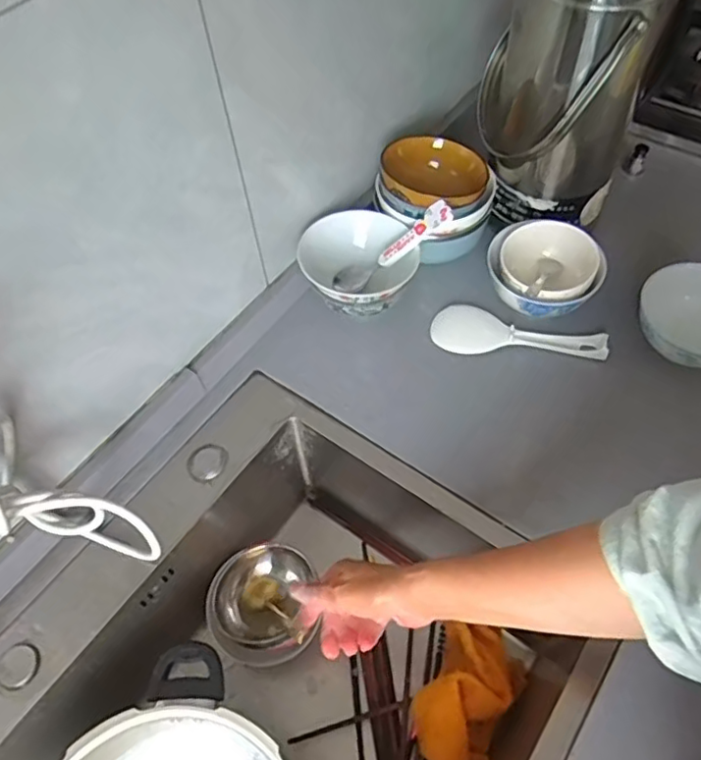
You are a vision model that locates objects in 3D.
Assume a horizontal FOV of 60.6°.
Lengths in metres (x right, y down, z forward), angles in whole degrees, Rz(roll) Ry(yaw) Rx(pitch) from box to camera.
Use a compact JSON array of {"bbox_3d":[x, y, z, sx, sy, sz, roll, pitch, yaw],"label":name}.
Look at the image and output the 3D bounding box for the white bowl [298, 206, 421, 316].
[{"bbox_3d":[0.011,-0.131,0.684,0.127,0.052,0.121,-1,57,2],"label":"white bowl"}]

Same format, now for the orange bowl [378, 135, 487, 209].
[{"bbox_3d":[0.099,-0.243,0.718,0.122,0.049,0.121,-1,57,2],"label":"orange bowl"}]

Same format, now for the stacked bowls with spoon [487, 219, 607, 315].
[{"bbox_3d":[0.218,-0.118,0.690,0.121,0.077,0.114,-1,57,2],"label":"stacked bowls with spoon"}]

